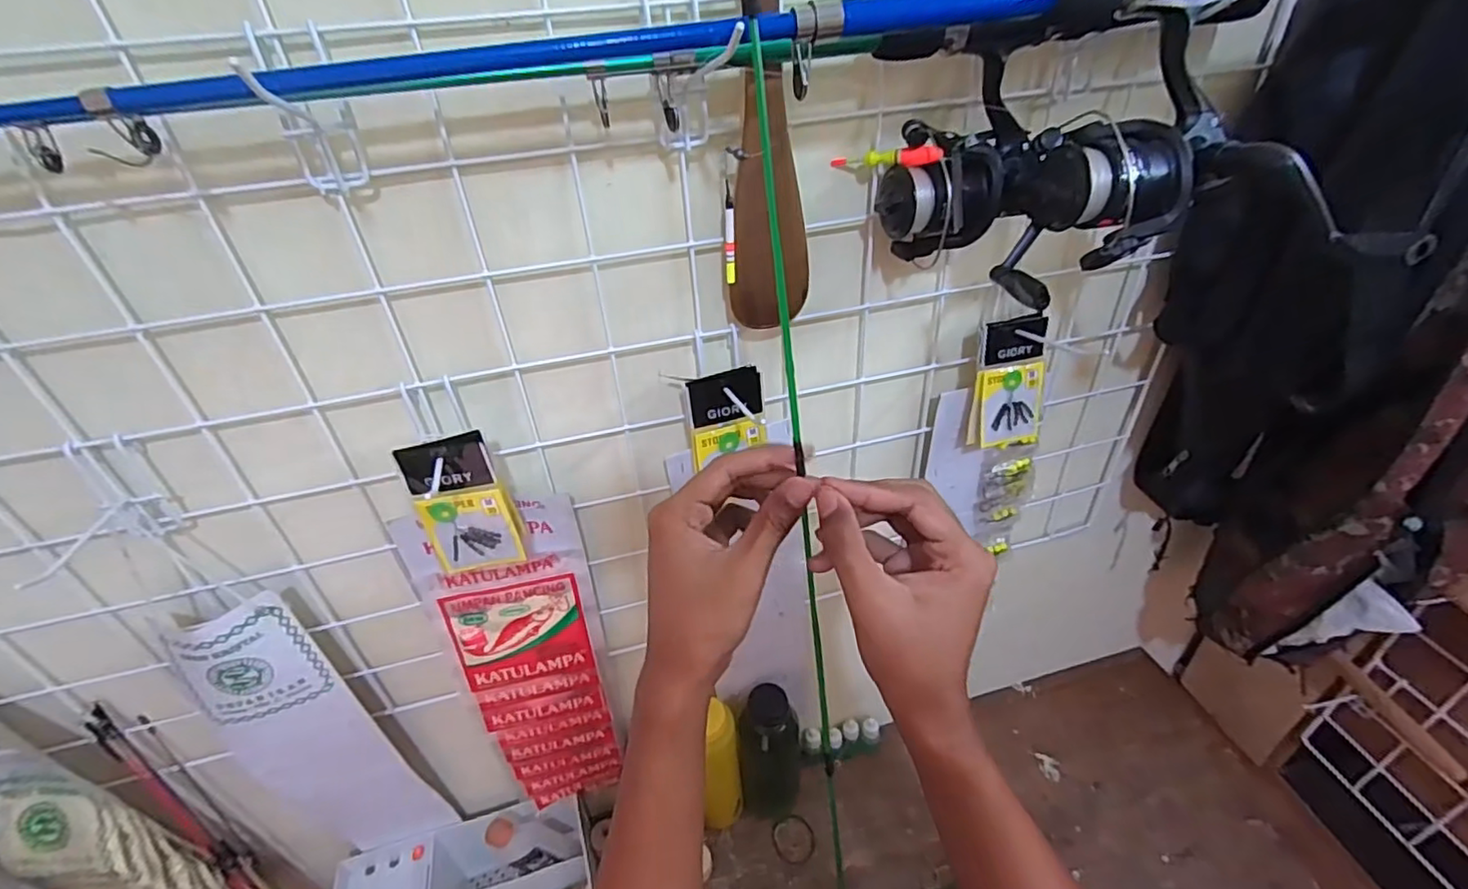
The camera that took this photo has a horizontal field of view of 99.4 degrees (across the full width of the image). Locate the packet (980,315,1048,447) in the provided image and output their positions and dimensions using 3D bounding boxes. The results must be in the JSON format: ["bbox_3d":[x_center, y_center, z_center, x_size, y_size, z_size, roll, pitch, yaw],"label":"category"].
[{"bbox_3d":[0.210,-0.046,0.466,0.051,0.096,0.006,-10,22,-7],"label":"packet"}]

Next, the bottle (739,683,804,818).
[{"bbox_3d":[0.041,0.331,0.672,0.063,0.193,0.056,-4,36,2],"label":"bottle"}]

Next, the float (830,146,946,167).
[{"bbox_3d":[0.089,-0.168,0.364,0.064,0.013,0.012,20,43,30],"label":"float"}]

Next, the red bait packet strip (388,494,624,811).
[{"bbox_3d":[-0.161,0.194,0.529,0.119,0.355,0.029,-12,37,-10],"label":"red bait packet strip"}]

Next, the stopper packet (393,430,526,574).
[{"bbox_3d":[-0.165,0.039,0.382,0.053,0.092,0.022,-16,38,-14],"label":"stopper packet"}]

